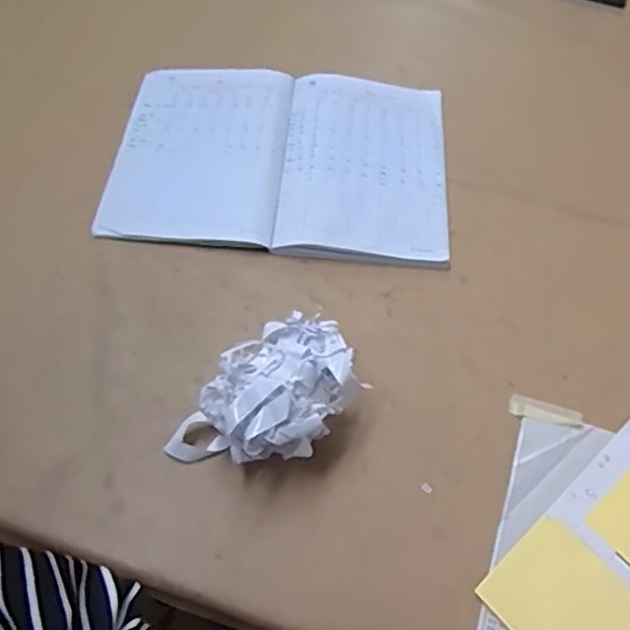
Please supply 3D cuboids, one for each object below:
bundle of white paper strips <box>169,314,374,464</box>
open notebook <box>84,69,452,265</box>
[{"bbox_3d":[-0.035,0.070,0.506,0.140,0.086,0.087,-37,66,-24],"label":"bundle of white paper strips"},{"bbox_3d":[-0.034,-0.167,0.698,0.334,0.015,0.243,5,59,0],"label":"open notebook"}]

